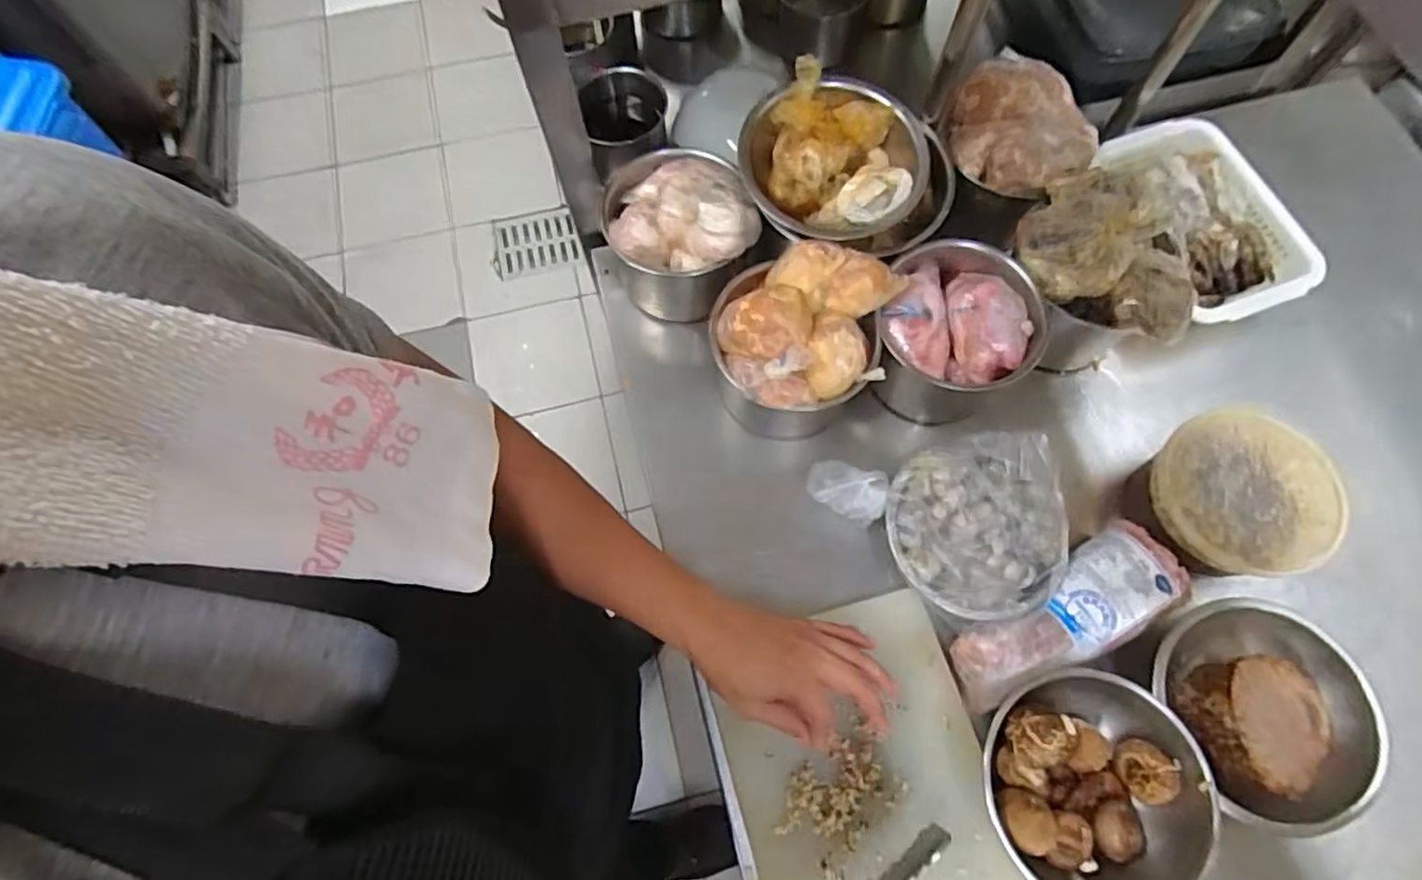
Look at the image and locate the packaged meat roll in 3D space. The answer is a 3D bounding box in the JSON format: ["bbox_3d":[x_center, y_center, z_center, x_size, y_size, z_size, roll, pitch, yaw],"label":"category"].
[{"bbox_3d":[0.309,0.157,0.576,0.211,0.040,0.078,-31,72,-11],"label":"packaged meat roll"}]

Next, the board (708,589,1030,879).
[{"bbox_3d":[0.143,0.330,0.540,0.211,0.023,0.361,-16,70,-6],"label":"board"}]

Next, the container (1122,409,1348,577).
[{"bbox_3d":[0.468,0.058,0.613,0.153,0.091,0.138,-11,69,-4],"label":"container"}]

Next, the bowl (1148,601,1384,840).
[{"bbox_3d":[0.472,0.222,0.556,0.154,0.058,0.165,0,69,0],"label":"bowl"}]

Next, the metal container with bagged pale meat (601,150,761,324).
[{"bbox_3d":[-0.034,-0.216,0.684,0.138,0.127,0.147,0,69,0],"label":"metal container with bagged pale meat"}]

